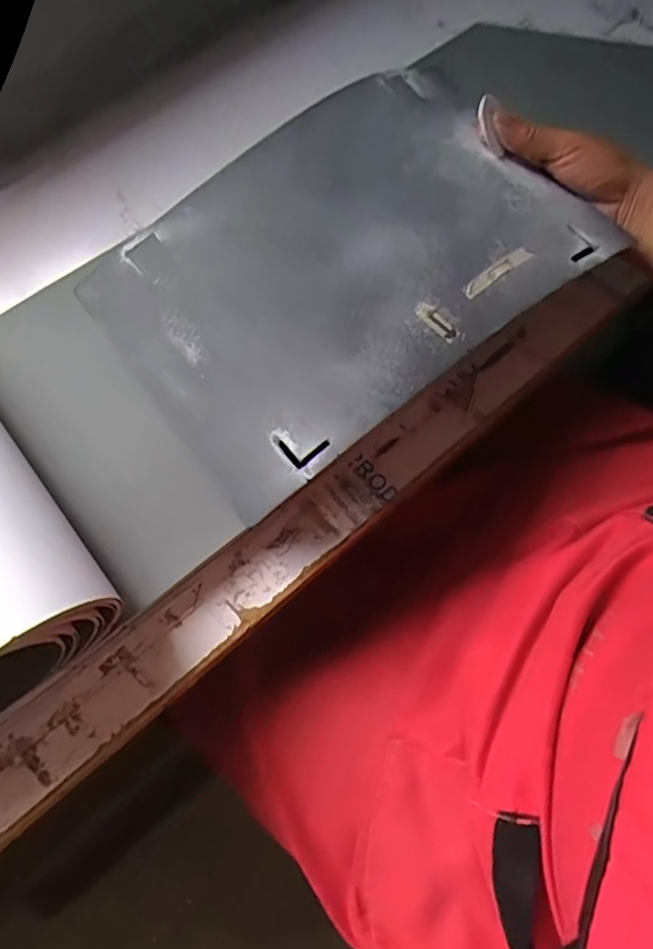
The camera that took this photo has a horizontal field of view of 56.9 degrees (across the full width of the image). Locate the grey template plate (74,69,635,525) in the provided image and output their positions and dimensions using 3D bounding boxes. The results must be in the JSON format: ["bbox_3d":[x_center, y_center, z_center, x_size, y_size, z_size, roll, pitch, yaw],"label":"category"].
[{"bbox_3d":[0.015,-0.148,0.421,0.326,0.051,0.216,-35,74,-13],"label":"grey template plate"}]

